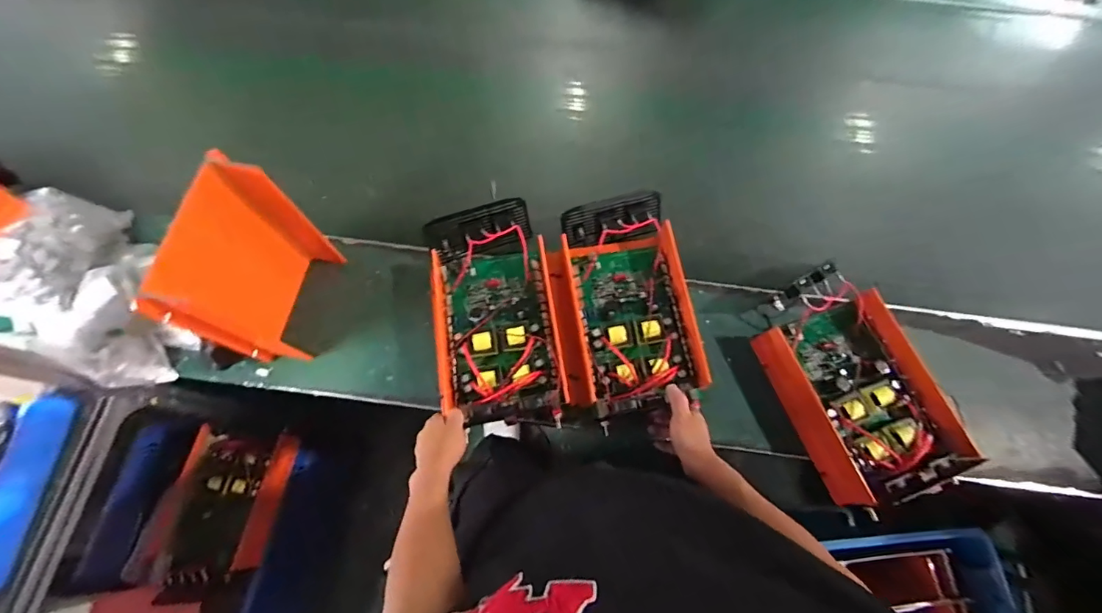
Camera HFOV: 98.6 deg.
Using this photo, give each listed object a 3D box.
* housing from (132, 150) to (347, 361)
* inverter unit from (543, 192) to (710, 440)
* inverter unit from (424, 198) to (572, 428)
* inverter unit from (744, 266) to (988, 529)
[{"bbox_3d":[-0.443,-0.046,0.731,0.075,0.301,0.225,14,70,4],"label":"housing"},{"bbox_3d":[0.126,-0.006,0.819,0.226,0.073,0.366,-8,70,-4],"label":"inverter unit"},{"bbox_3d":[-0.100,0.003,0.820,0.204,0.086,0.391,-8,70,-4],"label":"inverter unit"},{"bbox_3d":[0.488,0.114,0.771,0.209,0.096,0.359,-18,71,-7],"label":"inverter unit"}]

